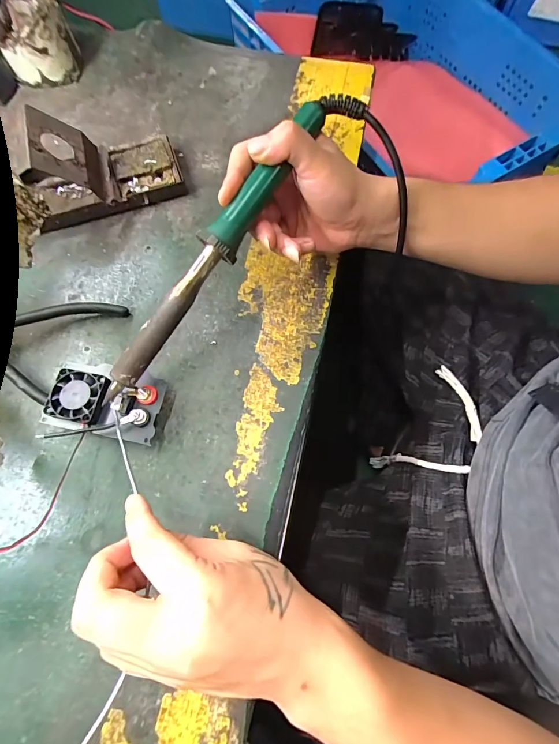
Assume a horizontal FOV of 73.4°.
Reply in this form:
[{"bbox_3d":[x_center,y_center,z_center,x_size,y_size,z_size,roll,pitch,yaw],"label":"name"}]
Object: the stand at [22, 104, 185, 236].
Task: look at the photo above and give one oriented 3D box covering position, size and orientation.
[{"bbox_3d":[-0.176,-0.204,0.367,0.150,0.072,0.073,-22,73,-8],"label":"stand"}]

